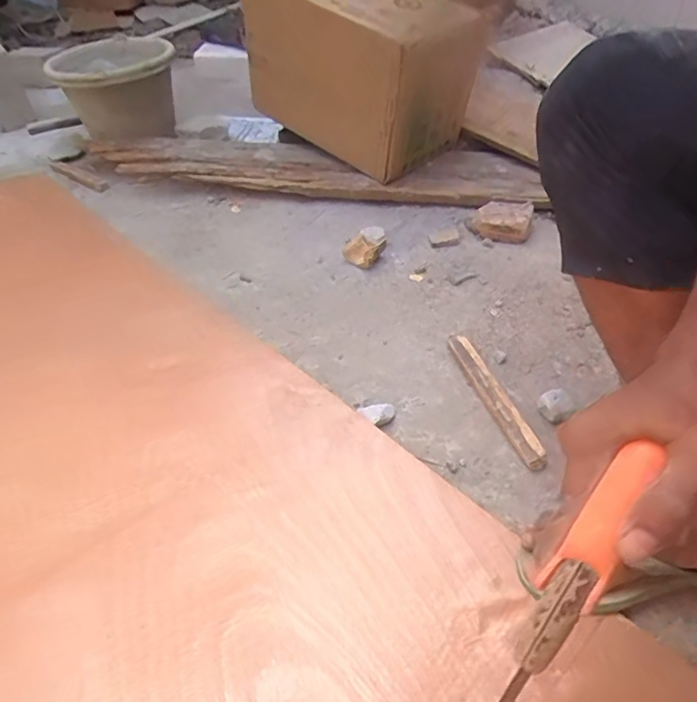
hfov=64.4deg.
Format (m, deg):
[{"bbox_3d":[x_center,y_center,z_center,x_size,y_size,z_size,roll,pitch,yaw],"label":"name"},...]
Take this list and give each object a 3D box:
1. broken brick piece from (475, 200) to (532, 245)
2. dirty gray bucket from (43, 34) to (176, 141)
[{"bbox_3d":[0.290,-0.247,1.055,0.113,0.044,0.096,4,42,13],"label":"broken brick piece"},{"bbox_3d":[-0.573,-0.640,1.374,0.253,0.192,0.295,-30,43,-25],"label":"dirty gray bucket"}]

